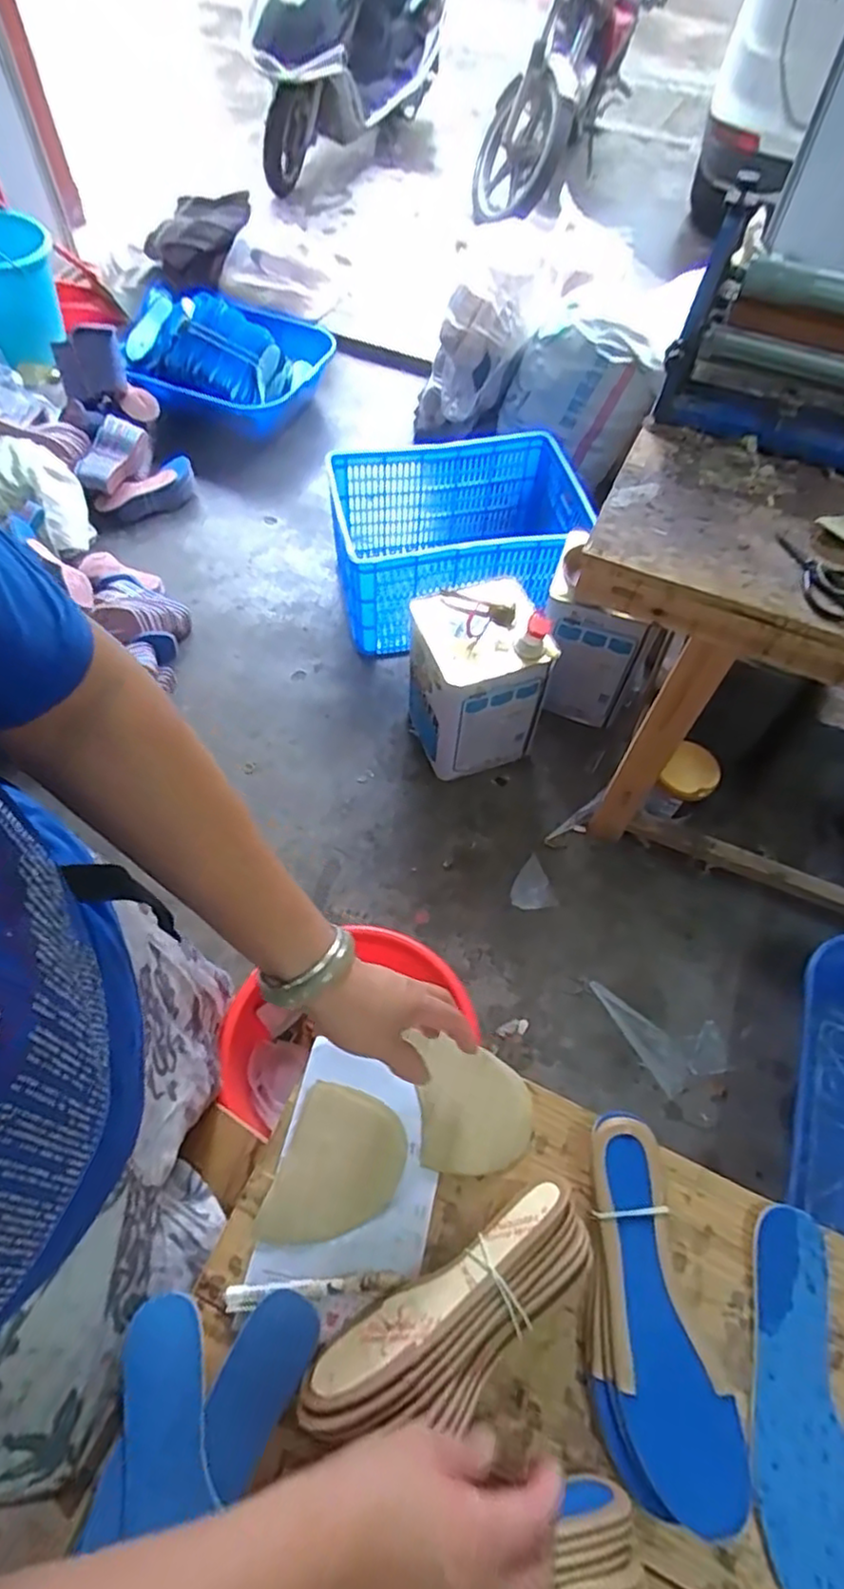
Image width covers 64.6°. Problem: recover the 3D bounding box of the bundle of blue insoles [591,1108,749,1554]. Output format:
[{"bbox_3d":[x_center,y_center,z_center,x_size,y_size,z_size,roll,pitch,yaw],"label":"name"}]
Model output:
[{"bbox_3d":[0.163,0.370,0.492,0.087,0.029,0.235,-1,59,-3],"label":"bundle of blue insoles"}]

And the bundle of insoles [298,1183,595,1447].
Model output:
[{"bbox_3d":[0.024,0.363,0.459,0.216,0.058,0.069,-28,64,-15],"label":"bundle of insoles"}]

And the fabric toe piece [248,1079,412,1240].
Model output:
[{"bbox_3d":[-0.067,0.303,0.537,0.092,0.004,0.116,16,59,11],"label":"fabric toe piece"}]

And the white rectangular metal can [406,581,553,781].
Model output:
[{"bbox_3d":[0.114,-0.226,1.456,0.230,0.374,0.224,-19,62,-13],"label":"white rectangular metal can"}]

